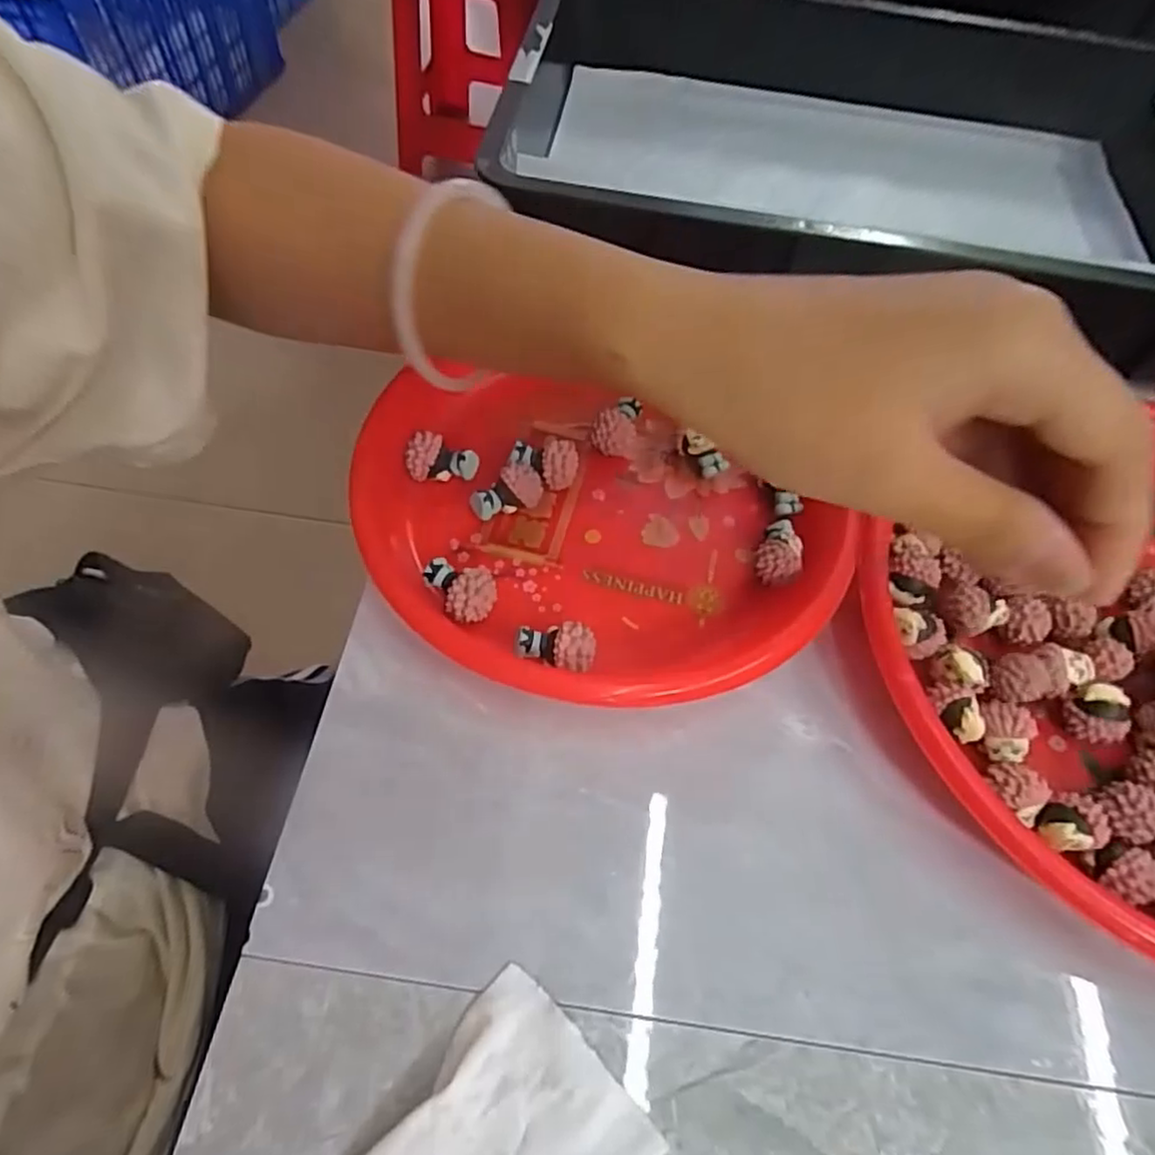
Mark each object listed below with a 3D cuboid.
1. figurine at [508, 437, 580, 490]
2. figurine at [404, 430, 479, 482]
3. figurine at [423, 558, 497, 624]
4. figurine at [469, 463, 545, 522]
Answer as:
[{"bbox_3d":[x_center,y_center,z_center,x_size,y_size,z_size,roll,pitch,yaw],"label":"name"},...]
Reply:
[{"bbox_3d":[-0.014,-0.046,0.283,0.028,0.020,0.015,3,61,-2],"label":"figurine"},{"bbox_3d":[-0.057,-0.050,0.282,0.029,0.015,0.016,0,61,-4],"label":"figurine"},{"bbox_3d":[-0.043,0.005,0.253,0.020,0.019,0.027,-32,67,-19],"label":"figurine"},{"bbox_3d":[-0.028,-0.033,0.276,0.029,0.017,0.016,-34,68,-20],"label":"figurine"}]

